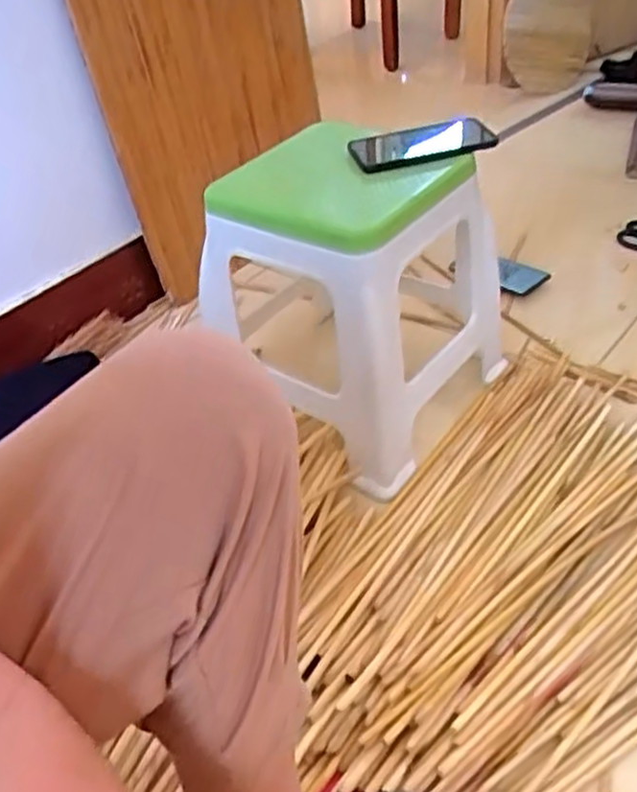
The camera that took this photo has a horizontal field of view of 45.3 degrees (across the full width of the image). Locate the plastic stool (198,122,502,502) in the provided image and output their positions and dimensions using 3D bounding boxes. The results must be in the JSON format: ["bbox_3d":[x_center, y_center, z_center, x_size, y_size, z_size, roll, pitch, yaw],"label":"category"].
[{"bbox_3d":[0.051,-0.157,0.995,0.302,0.320,0.334,23,50,32],"label":"plastic stool"}]

